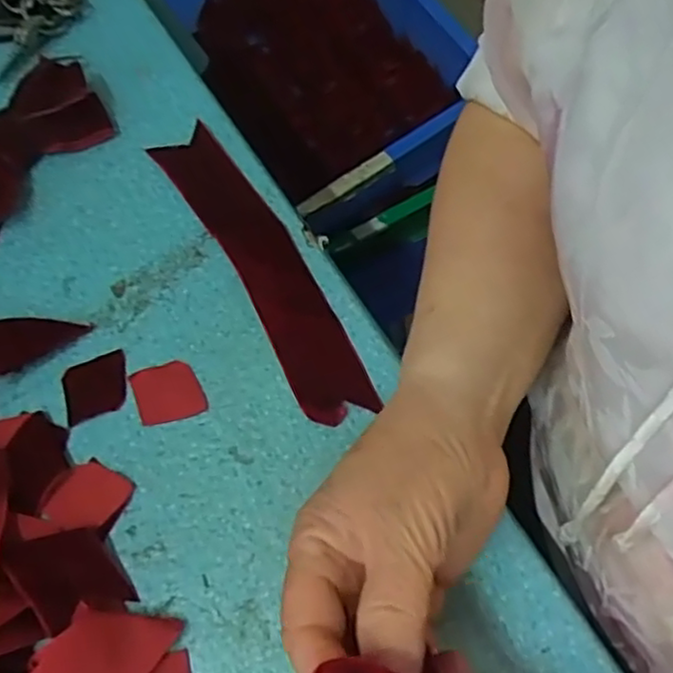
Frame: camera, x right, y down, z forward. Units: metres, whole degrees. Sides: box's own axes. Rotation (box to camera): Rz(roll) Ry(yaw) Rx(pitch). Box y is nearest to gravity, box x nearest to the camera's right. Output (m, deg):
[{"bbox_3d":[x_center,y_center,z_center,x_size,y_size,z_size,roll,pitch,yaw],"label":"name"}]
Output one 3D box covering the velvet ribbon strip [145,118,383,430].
[{"bbox_3d":[-0.044,-0.044,0.388,0.041,0.008,0.212,-28,65,-12],"label":"velvet ribbon strip"}]

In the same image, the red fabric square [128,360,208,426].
[{"bbox_3d":[-0.089,0.029,0.360,0.033,0.004,0.034,-22,62,-8],"label":"red fabric square"}]

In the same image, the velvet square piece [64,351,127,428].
[{"bbox_3d":[-0.129,0.027,0.367,0.033,0.004,0.035,-17,62,-5],"label":"velvet square piece"}]

